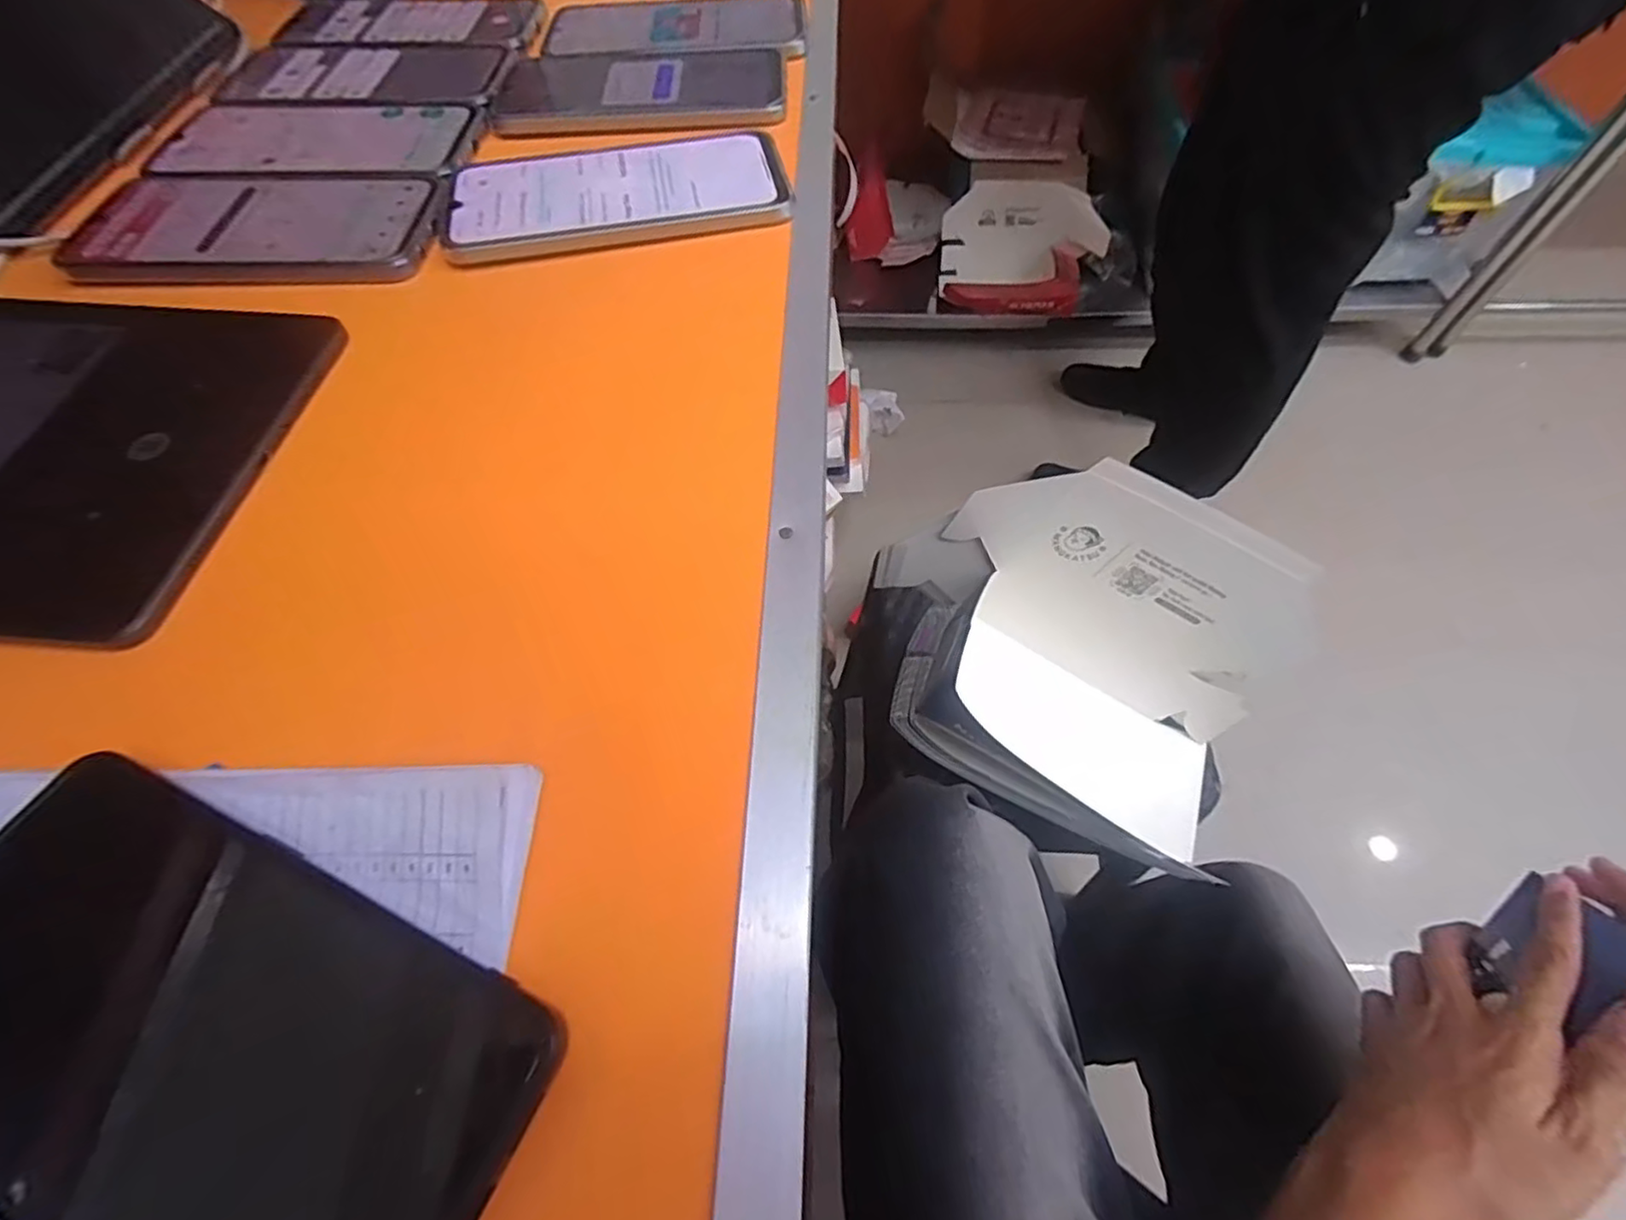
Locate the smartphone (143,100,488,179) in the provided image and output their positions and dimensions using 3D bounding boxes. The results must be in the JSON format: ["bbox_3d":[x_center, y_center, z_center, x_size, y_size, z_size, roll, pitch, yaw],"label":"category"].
[{"bbox_3d":[-0.274,-0.265,0.379,0.170,0.004,0.086,0,58,1],"label":"smartphone"}]

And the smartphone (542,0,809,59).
[{"bbox_3d":[-0.090,-0.387,0.449,0.171,0.004,0.090,-2,58,0],"label":"smartphone"}]

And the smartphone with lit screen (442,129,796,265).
[{"bbox_3d":[-0.099,-0.213,0.348,0.168,0.008,0.083,-13,59,-7],"label":"smartphone with lit screen"}]

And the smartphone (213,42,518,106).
[{"bbox_3d":[-0.274,-0.335,0.425,0.169,0.004,0.091,-1,58,0],"label":"smartphone"}]

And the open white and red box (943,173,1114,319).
[{"bbox_3d":[0.440,-0.757,1.452,0.315,0.195,0.192,2,58,2],"label":"open white and red box"}]

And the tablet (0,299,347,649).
[{"bbox_3d":[-0.329,-0.067,0.257,0.239,0.011,0.163,2,58,3],"label":"tablet"}]

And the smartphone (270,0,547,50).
[{"bbox_3d":[-0.274,-0.404,0.465,0.173,0.004,0.076,-1,58,1],"label":"smartphone"}]

